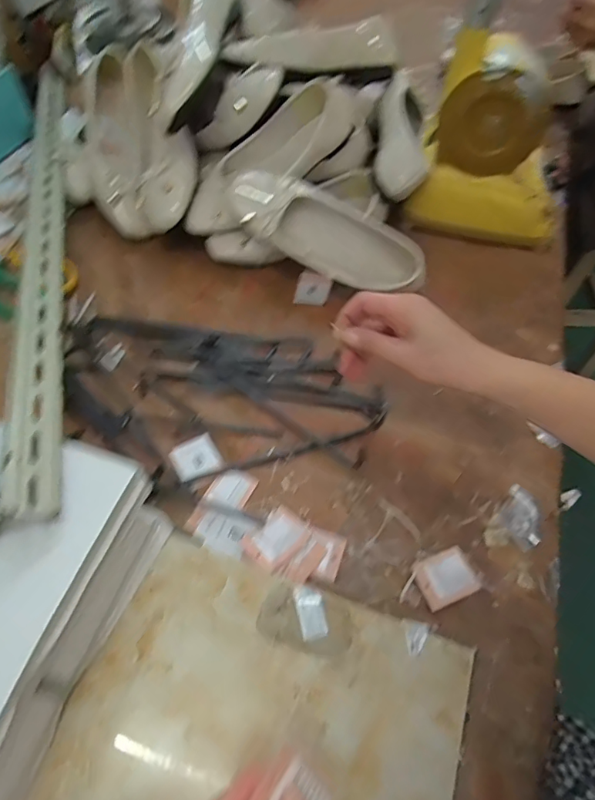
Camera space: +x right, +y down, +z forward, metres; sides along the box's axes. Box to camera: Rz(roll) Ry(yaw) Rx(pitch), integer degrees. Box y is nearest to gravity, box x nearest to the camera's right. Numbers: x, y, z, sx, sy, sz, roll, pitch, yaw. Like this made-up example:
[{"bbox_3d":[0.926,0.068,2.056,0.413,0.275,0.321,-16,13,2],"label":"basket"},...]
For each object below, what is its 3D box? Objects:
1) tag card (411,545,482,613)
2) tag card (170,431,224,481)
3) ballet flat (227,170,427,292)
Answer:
[{"bbox_3d":[0.127,0.152,0.429,0.049,0.006,0.040,-19,60,-15],"label":"tag card"},{"bbox_3d":[-0.099,0.056,0.487,0.044,0.005,0.042,-25,62,-18],"label":"tag card"},{"bbox_3d":[0.034,-0.196,0.594,0.251,0.077,0.060,25,23,-3],"label":"ballet flat"}]

